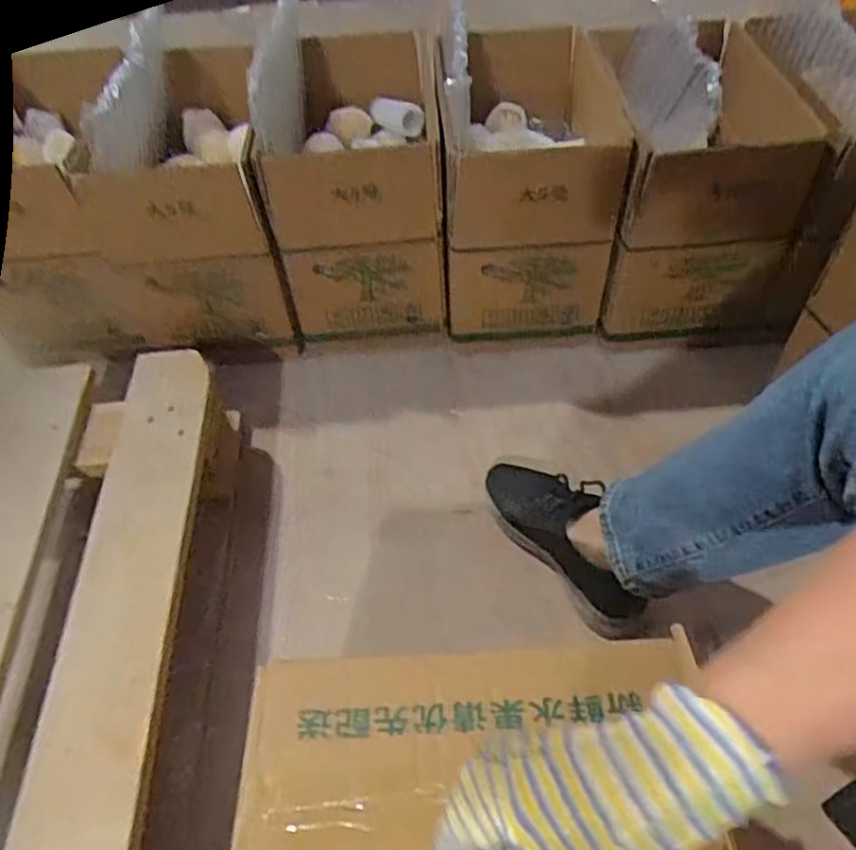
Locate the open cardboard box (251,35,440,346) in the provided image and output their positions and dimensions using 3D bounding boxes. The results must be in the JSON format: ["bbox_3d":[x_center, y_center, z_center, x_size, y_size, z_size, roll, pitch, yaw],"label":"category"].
[{"bbox_3d":[-0.082,-0.321,0.954,0.197,0.305,0.314,-1,53,2],"label":"open cardboard box"}]

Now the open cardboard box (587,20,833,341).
[{"bbox_3d":[0.346,-0.340,0.932,0.234,0.295,0.357,-2,53,2],"label":"open cardboard box"}]

